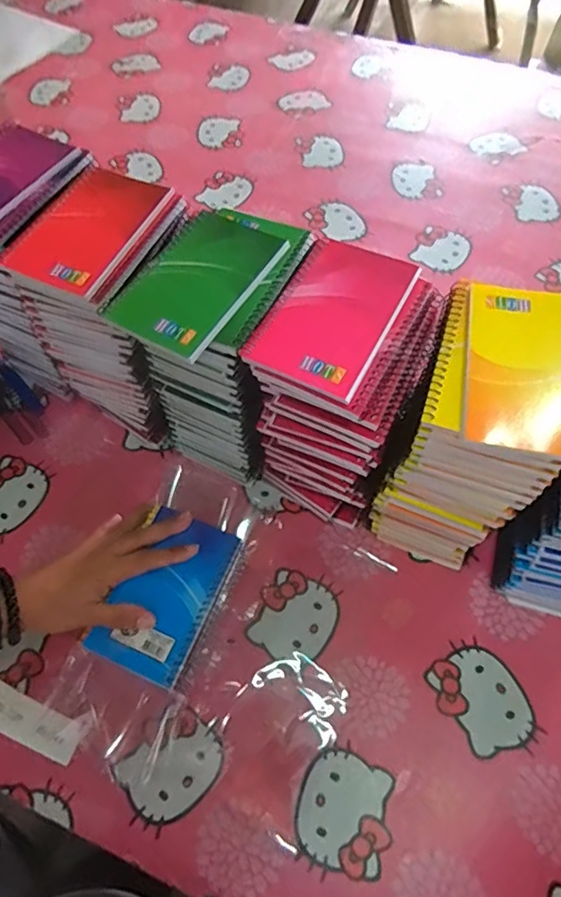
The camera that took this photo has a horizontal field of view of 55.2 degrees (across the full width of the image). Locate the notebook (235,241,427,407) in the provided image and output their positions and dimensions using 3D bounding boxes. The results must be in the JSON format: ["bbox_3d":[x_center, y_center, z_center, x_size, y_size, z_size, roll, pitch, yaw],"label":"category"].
[{"bbox_3d":[0.039,-0.099,0.386,0.083,0.007,0.132,25,64,13],"label":"notebook"}]

